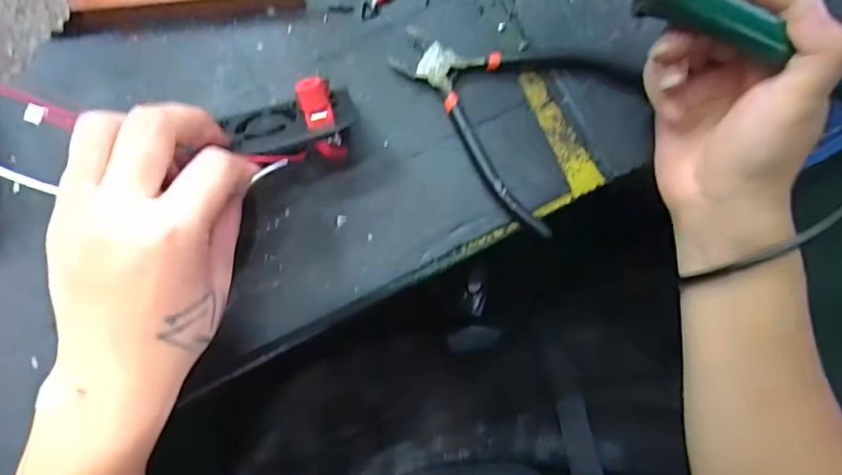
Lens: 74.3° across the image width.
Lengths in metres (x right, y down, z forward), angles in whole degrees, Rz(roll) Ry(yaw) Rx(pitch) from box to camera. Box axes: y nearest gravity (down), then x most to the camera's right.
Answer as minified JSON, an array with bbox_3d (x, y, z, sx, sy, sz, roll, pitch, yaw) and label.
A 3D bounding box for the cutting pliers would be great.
[{"bbox_3d":[0.055,-0.092,0.340,0.139,0.021,0.122,38,86,4],"label":"cutting pliers"}]

